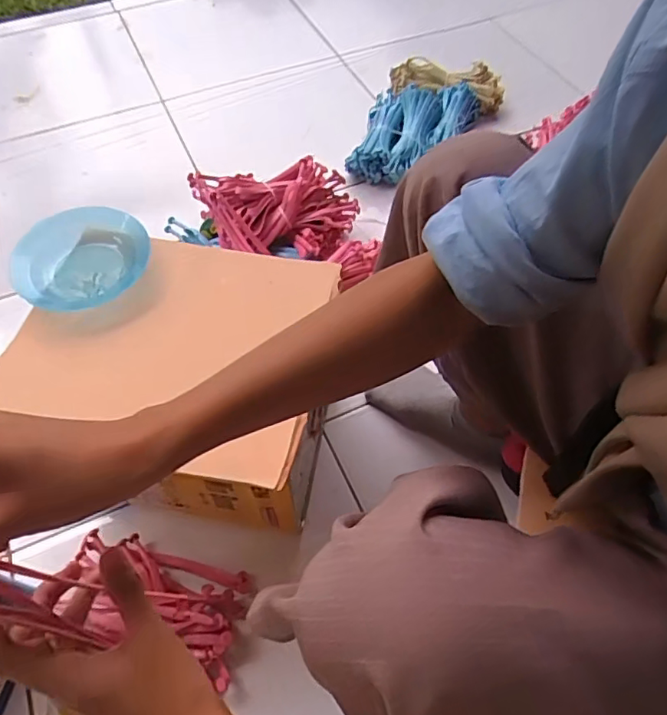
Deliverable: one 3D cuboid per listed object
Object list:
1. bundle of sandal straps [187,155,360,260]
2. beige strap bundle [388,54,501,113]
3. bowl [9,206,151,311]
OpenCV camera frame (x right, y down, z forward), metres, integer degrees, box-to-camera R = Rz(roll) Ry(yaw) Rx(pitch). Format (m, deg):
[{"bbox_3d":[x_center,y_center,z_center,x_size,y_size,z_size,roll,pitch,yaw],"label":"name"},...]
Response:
[{"bbox_3d":[-0.084,-0.232,0.845,0.246,0.090,0.134,-6,57,-4],"label":"bundle of sandal straps"},{"bbox_3d":[0.221,-0.536,1.074,0.222,0.055,0.084,7,57,4],"label":"beige strap bundle"},{"bbox_3d":[-0.245,-0.097,0.535,0.126,0.037,0.112,-27,61,-16],"label":"bowl"}]

